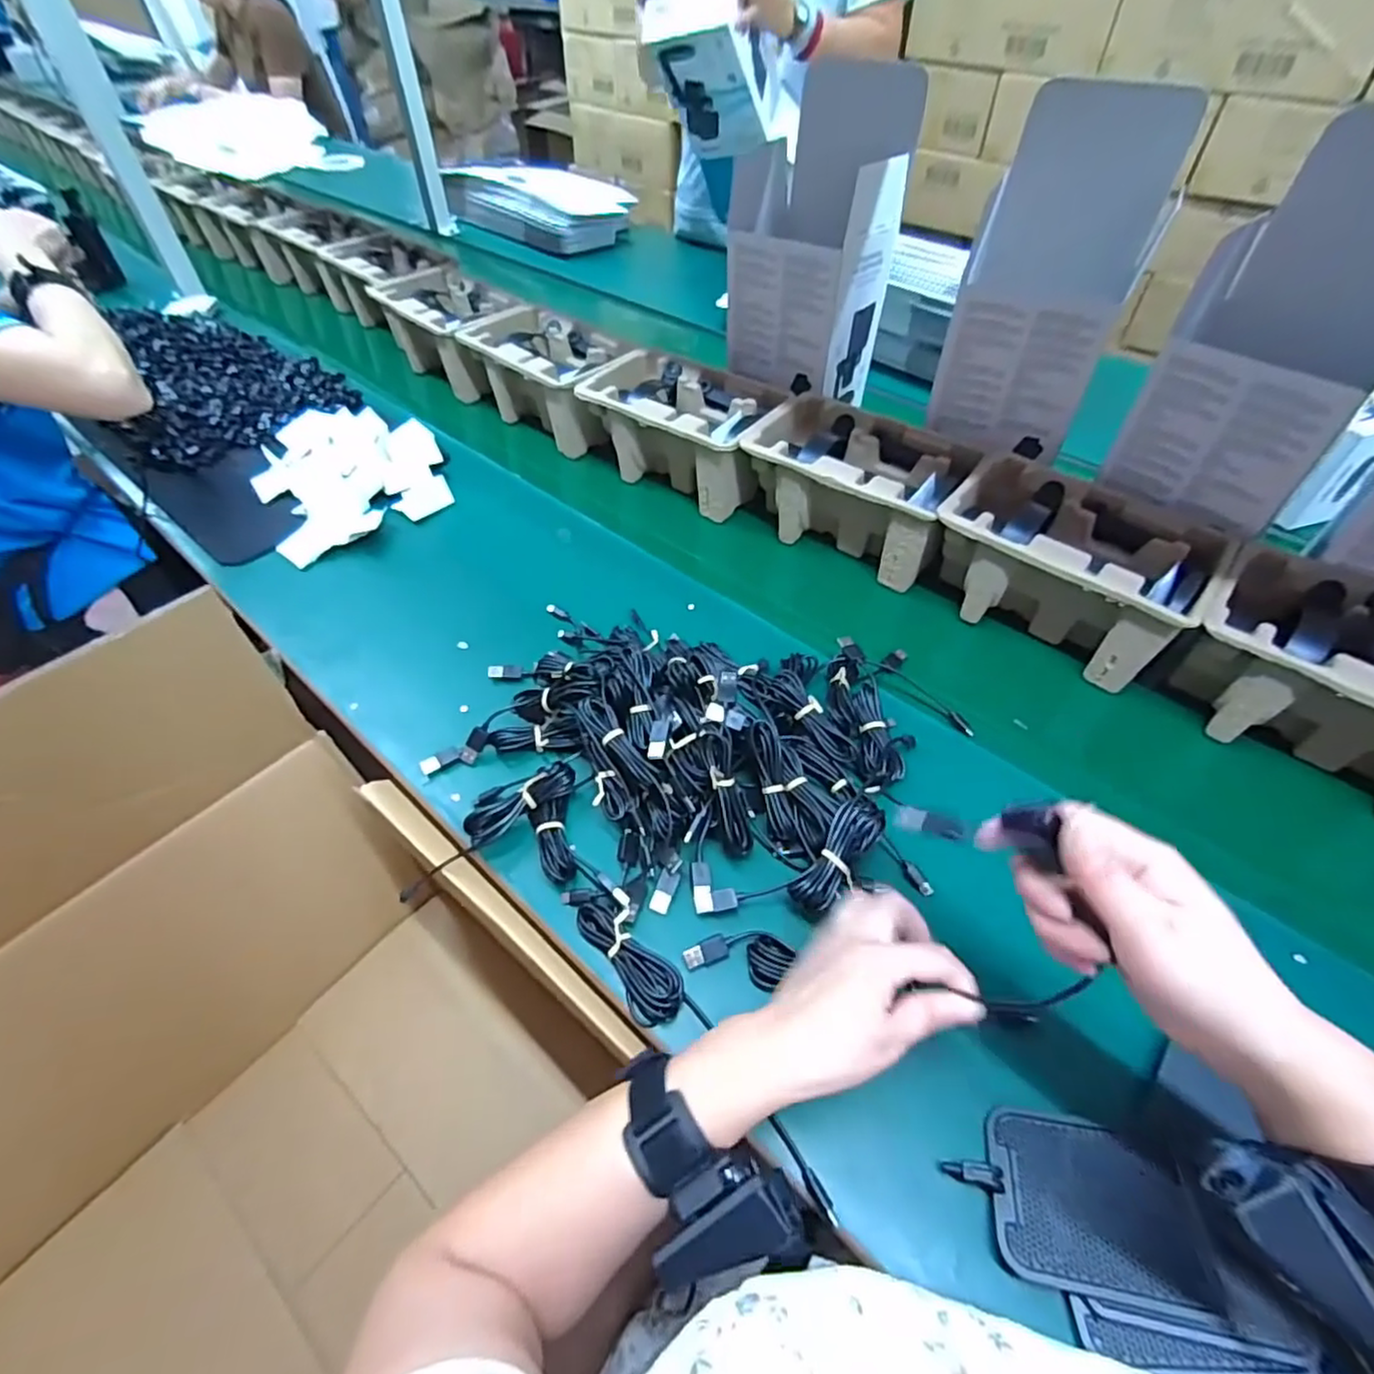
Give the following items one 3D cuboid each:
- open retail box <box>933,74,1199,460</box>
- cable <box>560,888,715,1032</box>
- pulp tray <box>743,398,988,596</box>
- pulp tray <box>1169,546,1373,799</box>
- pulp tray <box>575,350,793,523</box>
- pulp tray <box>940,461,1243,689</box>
[{"bbox_3d":[0.363,-0.403,0.655,0.151,0.267,0.113,27,52,24],"label":"open retail box"},{"bbox_3d":[-0.040,0.180,0.441,0.035,0.024,0.125,-30,53,-26],"label":"cable"},{"bbox_3d":[0.184,-0.214,0.714,0.224,0.105,0.138,29,53,25],"label":"pulp tray"},{"bbox_3d":[0.532,0.002,0.533,0.220,0.115,0.144,32,54,27],"label":"pulp tray"},{"bbox_3d":[-0.003,-0.309,0.800,0.233,0.108,0.150,23,51,21],"label":"pulp tray"},{"bbox_3d":[0.359,-0.112,0.626,0.225,0.105,0.142,30,53,25],"label":"pulp tray"}]

